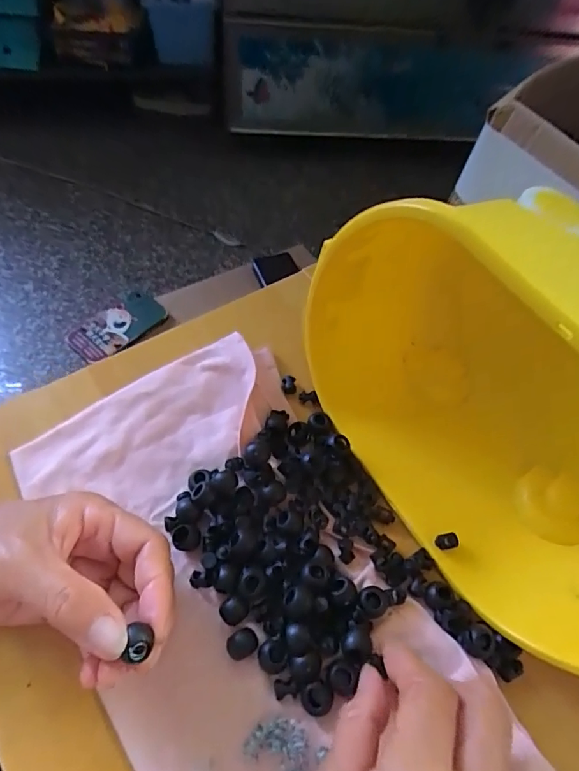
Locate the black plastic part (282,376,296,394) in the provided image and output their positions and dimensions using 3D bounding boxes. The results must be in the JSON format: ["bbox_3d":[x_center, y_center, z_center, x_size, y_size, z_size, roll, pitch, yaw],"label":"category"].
[{"bbox_3d":[0.000,0.000,0.333,0.010,0.007,0.012,3,58,-4],"label":"black plastic part"}]

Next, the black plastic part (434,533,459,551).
[{"bbox_3d":[0.091,0.091,0.280,0.013,0.007,0.008,-9,60,-11],"label":"black plastic part"}]

